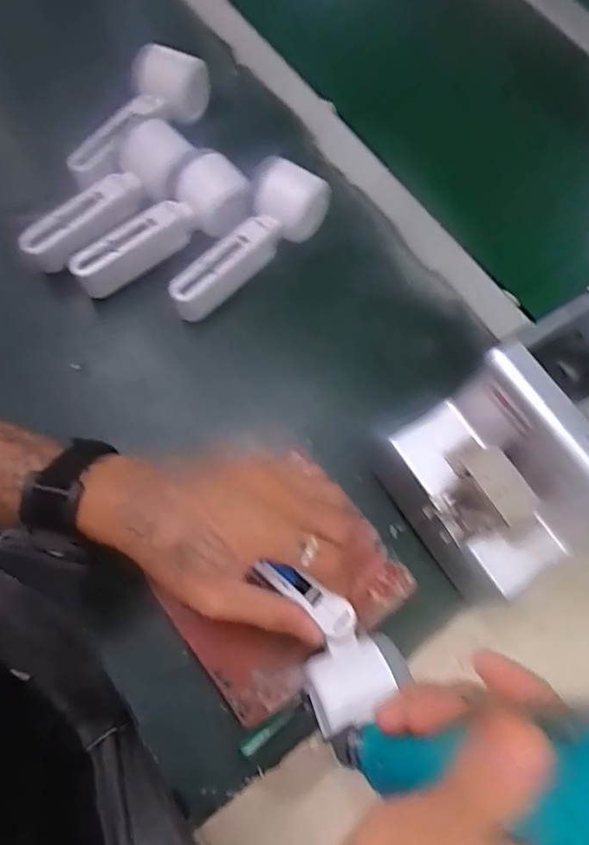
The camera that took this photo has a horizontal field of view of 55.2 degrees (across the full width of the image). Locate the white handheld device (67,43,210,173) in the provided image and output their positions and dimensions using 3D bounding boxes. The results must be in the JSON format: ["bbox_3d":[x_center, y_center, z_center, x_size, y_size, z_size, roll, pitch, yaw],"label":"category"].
[{"bbox_3d":[-0.143,-0.274,0.492,0.145,0.053,0.036,-41,76,-16],"label":"white handheld device"}]

